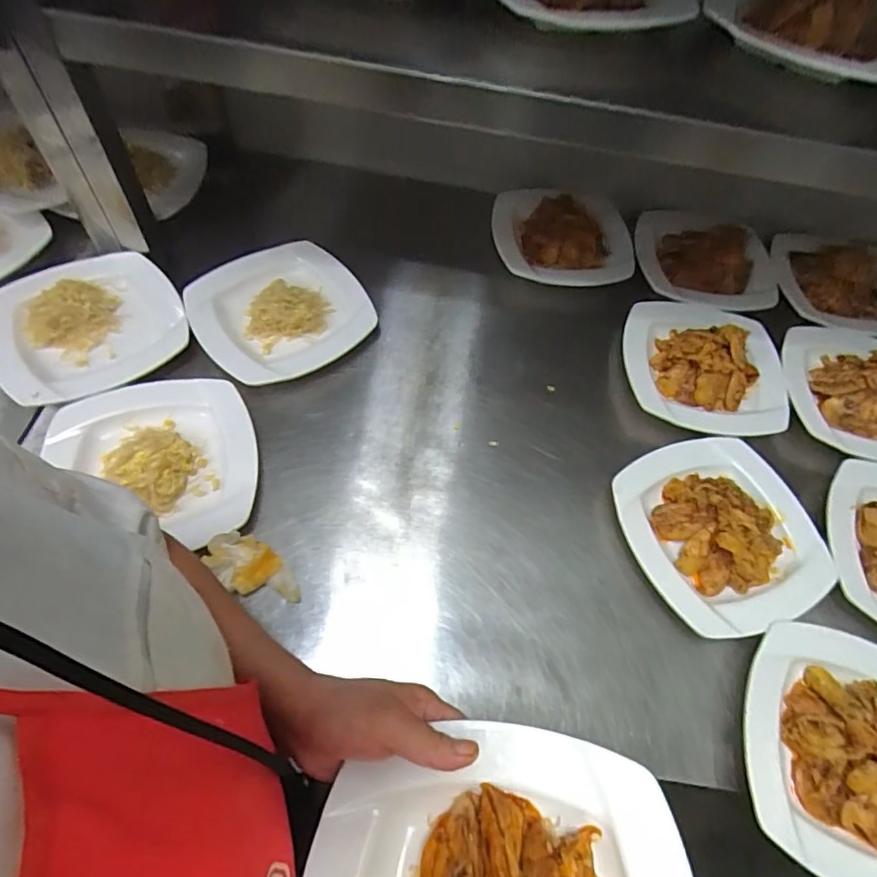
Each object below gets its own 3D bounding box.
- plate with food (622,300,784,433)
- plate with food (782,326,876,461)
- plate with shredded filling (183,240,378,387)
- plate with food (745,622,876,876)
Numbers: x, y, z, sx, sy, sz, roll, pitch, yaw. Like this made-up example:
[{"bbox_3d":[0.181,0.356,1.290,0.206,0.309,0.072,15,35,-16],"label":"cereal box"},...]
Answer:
[{"bbox_3d":[0.344,-0.107,0.656,0.200,0.053,0.196,9,60,0],"label":"plate with food"},{"bbox_3d":[0.517,-0.070,0.614,0.183,0.050,0.189,8,60,0],"label":"plate with food"},{"bbox_3d":[-0.198,-0.166,0.647,0.201,0.037,0.204,-38,73,-26],"label":"plate with shredded filling"},{"bbox_3d":[0.381,0.277,0.453,0.195,0.046,0.208,18,60,6],"label":"plate with food"}]

